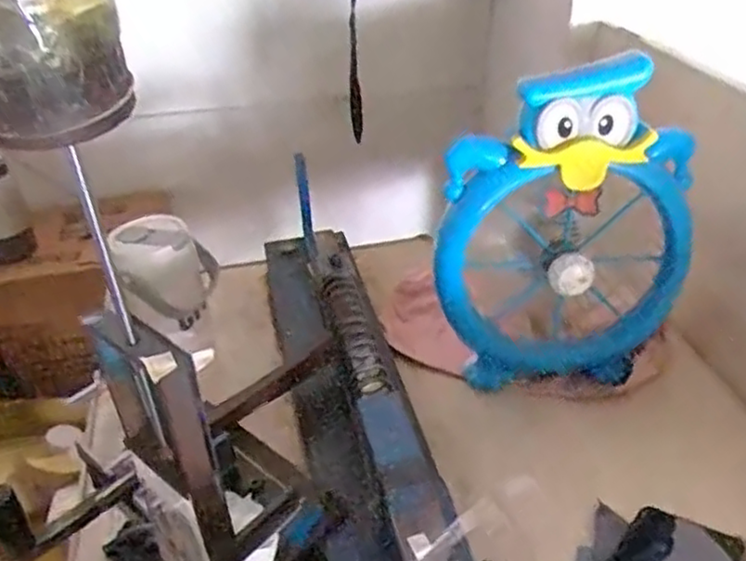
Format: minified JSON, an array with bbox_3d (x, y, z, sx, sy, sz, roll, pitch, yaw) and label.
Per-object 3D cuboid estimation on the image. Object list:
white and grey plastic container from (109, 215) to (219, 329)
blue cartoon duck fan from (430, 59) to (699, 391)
[{"bbox_3d":[-0.198,-0.012,0.678,0.086,0.085,0.087,-9,36,-10],"label":"white and grey plastic container"},{"bbox_3d":[0.170,-0.042,0.626,0.224,0.283,0.076,3,35,6],"label":"blue cartoon duck fan"}]

